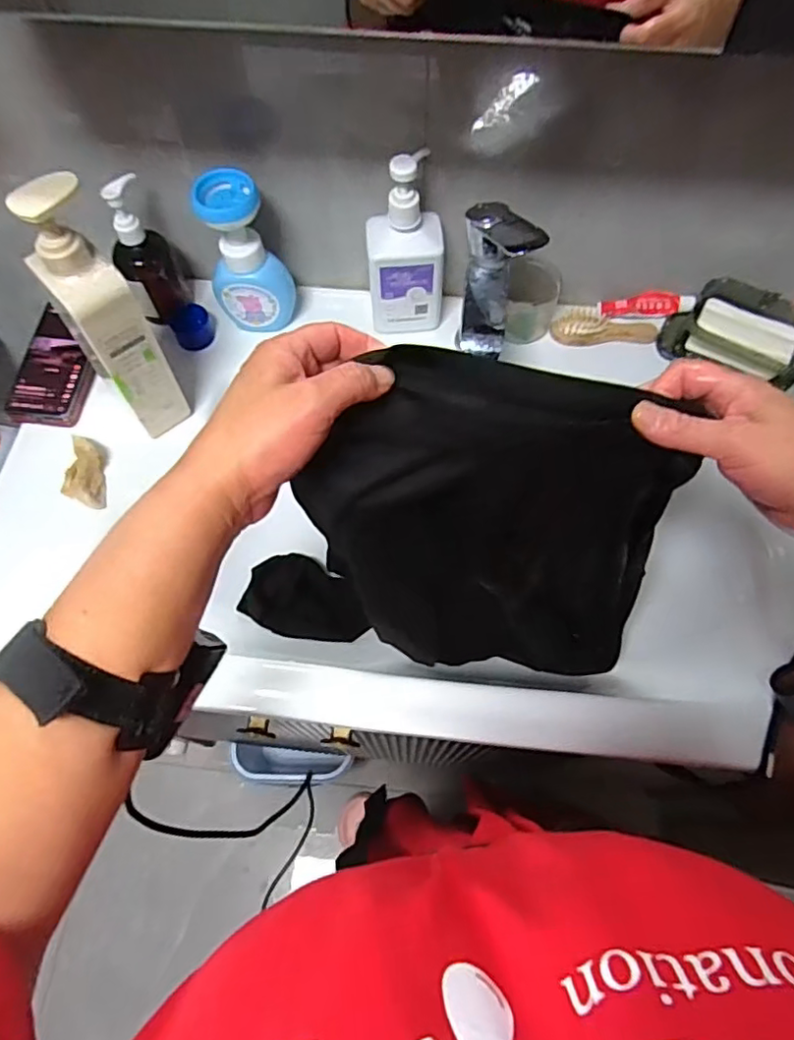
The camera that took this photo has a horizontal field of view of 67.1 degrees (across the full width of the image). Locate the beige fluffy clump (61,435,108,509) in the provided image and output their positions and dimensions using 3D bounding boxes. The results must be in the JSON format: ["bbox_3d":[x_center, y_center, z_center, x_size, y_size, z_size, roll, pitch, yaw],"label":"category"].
[{"bbox_3d":[-0.326,-0.049,0.623,0.040,0.030,0.072,-8,65,-3],"label":"beige fluffy clump"}]

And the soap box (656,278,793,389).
[{"bbox_3d":[0.383,-0.203,0.668,0.155,0.057,0.093,34,69,15],"label":"soap box"}]

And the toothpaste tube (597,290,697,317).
[{"bbox_3d":[0.293,-0.252,0.706,0.103,0.027,0.034,5,63,24],"label":"toothpaste tube"}]

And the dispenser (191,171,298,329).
[{"bbox_3d":[-0.162,-0.282,0.645,0.081,0.158,0.059,-17,65,-7],"label":"dispenser"}]

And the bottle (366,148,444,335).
[{"bbox_3d":[0.007,-0.282,0.630,0.084,0.191,0.047,-8,65,-3],"label":"bottle"}]

